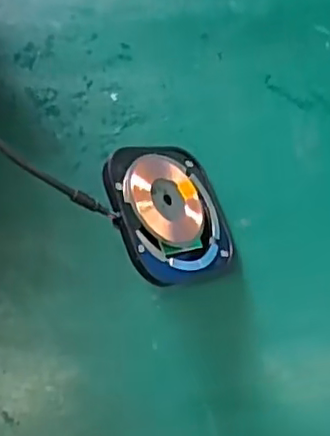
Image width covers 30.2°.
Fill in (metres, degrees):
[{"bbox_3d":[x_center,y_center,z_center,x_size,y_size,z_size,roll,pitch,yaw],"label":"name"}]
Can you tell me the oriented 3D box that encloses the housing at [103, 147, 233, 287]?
[{"bbox_3d":[0.003,-0.003,0.259,0.061,0.005,0.058,-11,76,-47],"label":"housing"}]

